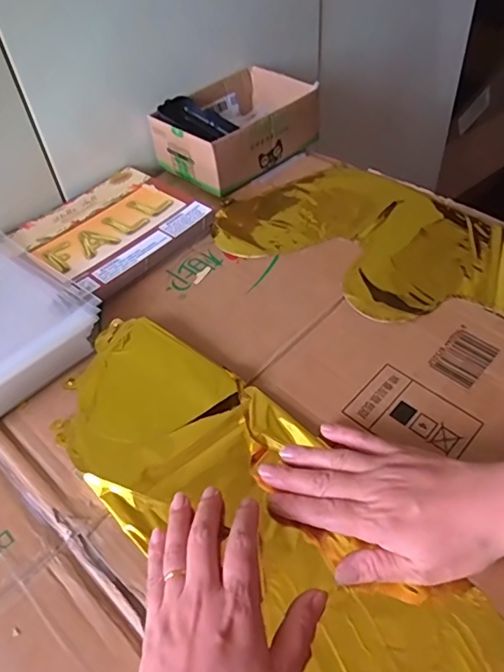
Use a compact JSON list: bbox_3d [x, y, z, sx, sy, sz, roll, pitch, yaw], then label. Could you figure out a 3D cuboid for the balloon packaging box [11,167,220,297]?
[{"bbox_3d":[-0.160,-0.123,0.605,0.174,0.021,0.179,32,58,29],"label":"balloon packaging box"}]

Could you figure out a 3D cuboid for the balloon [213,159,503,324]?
[{"bbox_3d":[0.169,-0.087,0.540,0.418,0.007,0.200,30,58,29],"label":"balloon"}]

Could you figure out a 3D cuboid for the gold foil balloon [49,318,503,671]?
[{"bbox_3d":[0.004,0.129,0.375,0.142,0.022,0.426,-37,57,-24],"label":"gold foil balloon"}]

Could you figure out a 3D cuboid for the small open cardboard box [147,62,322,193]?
[{"bbox_3d":[-0.021,-0.272,0.691,0.187,0.070,0.146,-39,55,-25],"label":"small open cardboard box"}]

